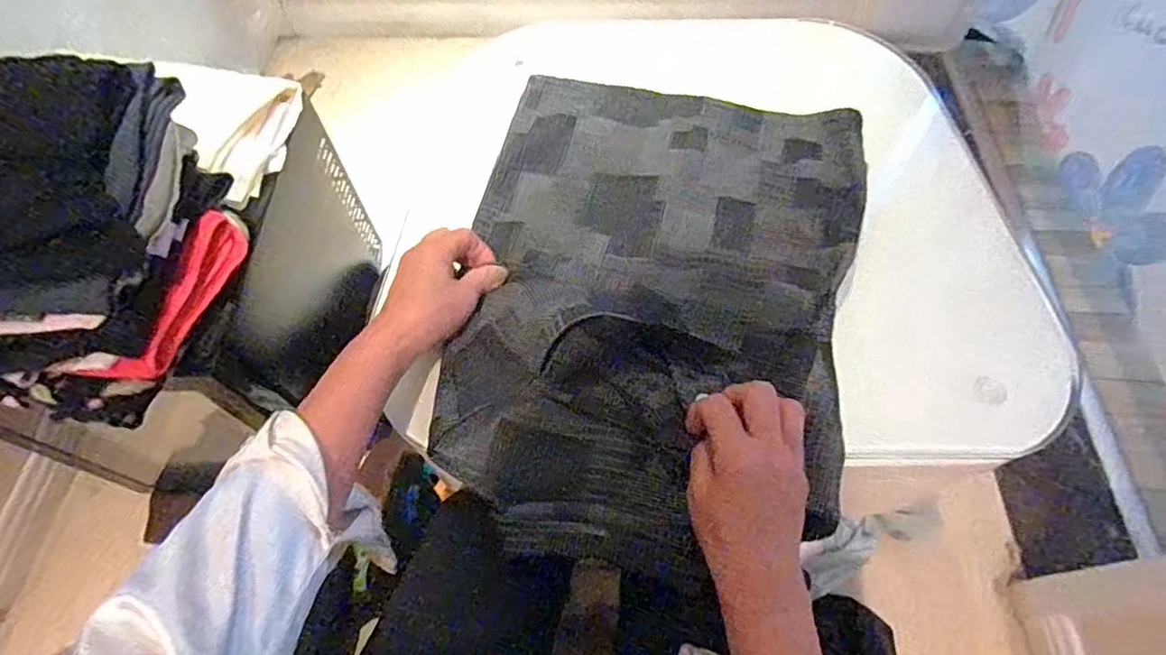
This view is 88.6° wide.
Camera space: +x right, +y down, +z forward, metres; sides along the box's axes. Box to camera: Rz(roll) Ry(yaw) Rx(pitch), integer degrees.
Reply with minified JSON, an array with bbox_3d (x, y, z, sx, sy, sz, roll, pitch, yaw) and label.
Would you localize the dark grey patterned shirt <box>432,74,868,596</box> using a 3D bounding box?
[{"bbox_3d":[0.058,-0.039,0.510,0.329,0.085,0.446,12,62,8],"label":"dark grey patterned shirt"}]

